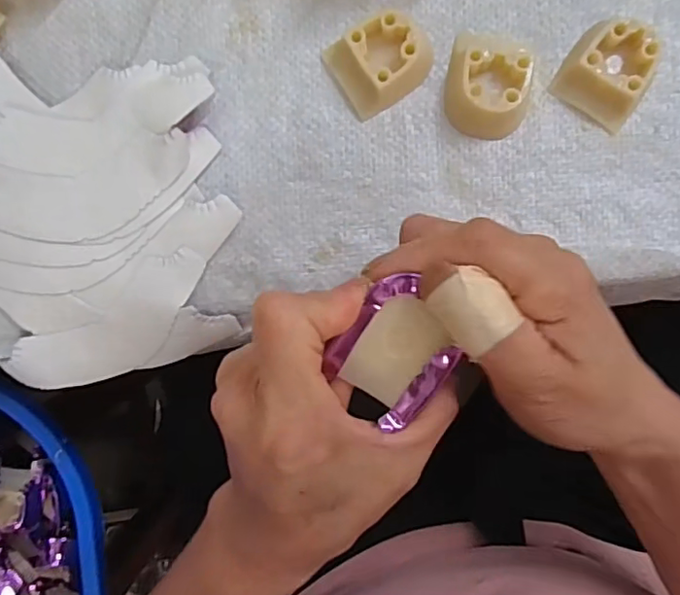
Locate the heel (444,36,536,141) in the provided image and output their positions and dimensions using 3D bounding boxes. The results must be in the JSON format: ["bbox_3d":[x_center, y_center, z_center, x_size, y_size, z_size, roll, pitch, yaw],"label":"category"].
[{"bbox_3d":[0.070,-0.097,0.257,0.039,0.017,0.046,11,93,1],"label":"heel"}]

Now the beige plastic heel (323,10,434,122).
[{"bbox_3d":[0.021,-0.109,0.259,0.048,0.017,0.037,-24,91,3],"label":"beige plastic heel"}]

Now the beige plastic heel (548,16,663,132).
[{"bbox_3d":[0.122,-0.103,0.255,0.038,0.018,0.037,32,93,0],"label":"beige plastic heel"}]

